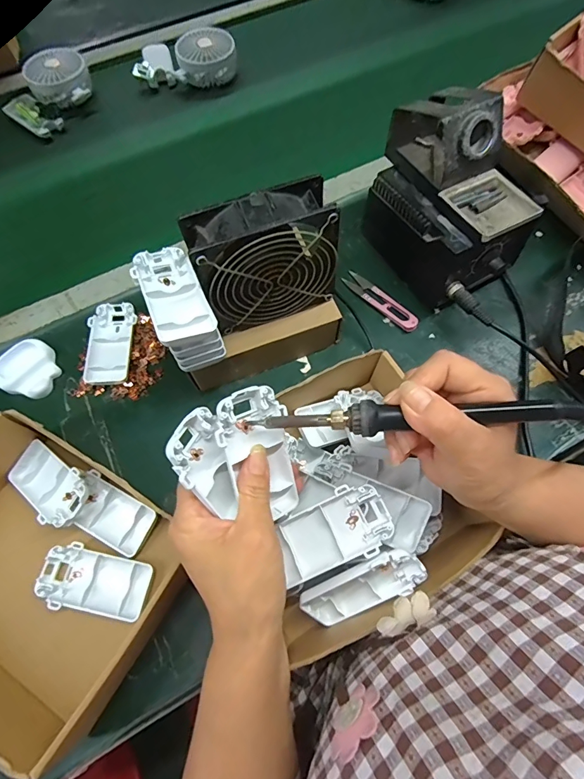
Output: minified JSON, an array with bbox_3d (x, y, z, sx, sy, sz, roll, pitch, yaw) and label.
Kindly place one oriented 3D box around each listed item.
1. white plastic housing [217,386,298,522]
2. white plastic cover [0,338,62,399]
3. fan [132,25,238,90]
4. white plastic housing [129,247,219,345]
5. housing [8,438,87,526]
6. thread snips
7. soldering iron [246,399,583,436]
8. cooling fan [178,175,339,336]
[{"bbox_3d":[-0.019,0.043,0.281,0.050,0.024,0.096,-29,113,-11],"label":"white plastic housing"},{"bbox_3d":[-0.282,-0.023,0.442,0.062,0.019,0.059,22,69,9],"label":"white plastic cover"},{"bbox_3d":[-0.164,-0.517,0.642,0.155,0.051,0.097,7,68,4],"label":"fan"},{"bbox_3d":[-0.097,-0.078,0.336,0.045,0.017,0.094,-25,70,-10],"label":"white plastic housing"},{"bbox_3d":[-0.224,0.086,0.380,0.098,0.019,0.046,26,69,30],"label":"housing"},{"bbox_3d":[0.102,-0.104,0.474,0.022,0.012,0.104,-40,73,-15],"label":"thread snips"},{"bbox_3d":[0.078,0.017,0.252,0.204,0.013,0.019,-2,67,8],"label":"soldering iron"},{"bbox_3d":[-0.024,-0.111,0.361,0.114,0.113,0.042,-18,69,-7],"label":"cooling fan"}]

